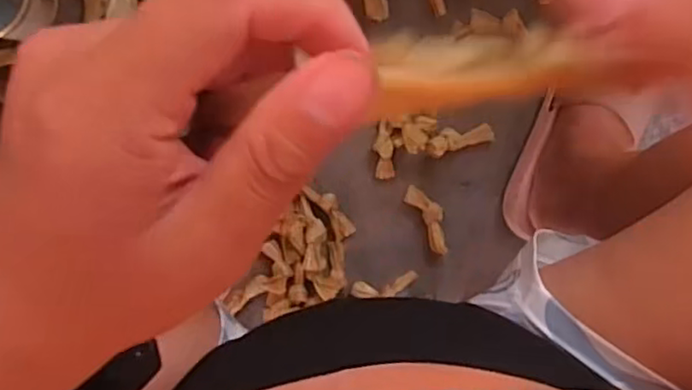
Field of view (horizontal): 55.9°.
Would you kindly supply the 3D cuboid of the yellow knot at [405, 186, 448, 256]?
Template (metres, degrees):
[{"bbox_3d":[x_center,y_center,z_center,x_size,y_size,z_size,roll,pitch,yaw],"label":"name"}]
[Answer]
[{"bbox_3d":[0.093,0.026,0.714,0.030,0.016,0.078,-30,97,3],"label":"yellow knot"}]

